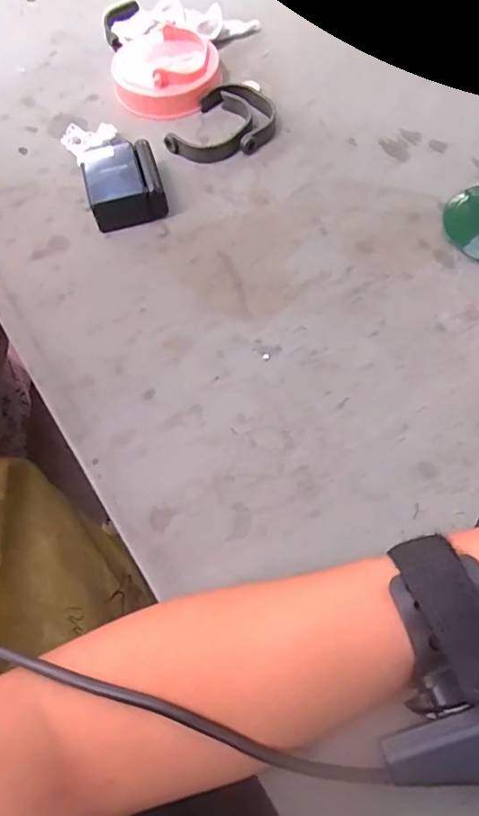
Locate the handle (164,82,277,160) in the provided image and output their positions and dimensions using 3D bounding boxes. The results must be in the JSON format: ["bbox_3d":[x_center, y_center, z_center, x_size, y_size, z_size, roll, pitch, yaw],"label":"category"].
[{"bbox_3d":[-0.007,-0.238,0.427,0.071,0.014,0.092,26,68,15],"label":"handle"}]

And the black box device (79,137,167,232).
[{"bbox_3d":[-0.089,-0.172,0.394,0.055,0.030,0.064,-17,64,-5],"label":"black box device"}]

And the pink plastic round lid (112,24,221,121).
[{"bbox_3d":[-0.064,-0.294,0.450,0.089,0.028,0.094,-1,63,3],"label":"pink plastic round lid"}]

